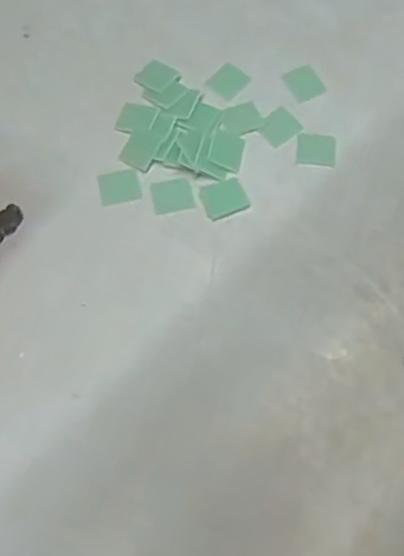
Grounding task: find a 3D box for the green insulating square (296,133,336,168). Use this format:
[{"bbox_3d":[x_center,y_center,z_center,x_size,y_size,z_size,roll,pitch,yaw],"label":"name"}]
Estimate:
[{"bbox_3d":[0.035,-0.040,0.211,0.012,0.004,0.011,5,66,2],"label":"green insulating square"}]

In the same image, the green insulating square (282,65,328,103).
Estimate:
[{"bbox_3d":[0.033,-0.062,0.221,0.010,0.004,0.012,-27,71,-8],"label":"green insulating square"}]

